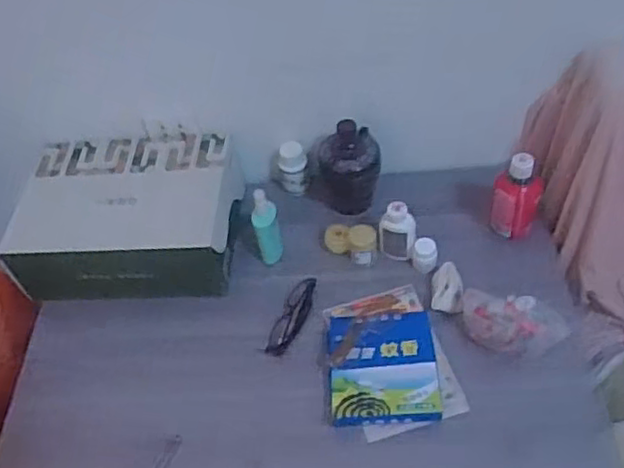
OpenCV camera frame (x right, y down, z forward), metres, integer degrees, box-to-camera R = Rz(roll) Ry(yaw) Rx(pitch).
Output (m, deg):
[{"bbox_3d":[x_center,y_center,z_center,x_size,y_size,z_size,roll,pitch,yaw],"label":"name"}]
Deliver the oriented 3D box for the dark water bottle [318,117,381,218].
[{"bbox_3d":[0.063,-0.114,1.118,0.101,0.143,0.091,1,51,6],"label":"dark water bottle"}]

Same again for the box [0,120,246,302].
[{"bbox_3d":[-0.280,-0.028,1.023,0.317,0.124,0.265,-3,51,3],"label":"box"}]

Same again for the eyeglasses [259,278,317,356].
[{"bbox_3d":[-0.029,0.119,0.949,0.032,0.030,0.130,19,55,19],"label":"eyeglasses"}]

